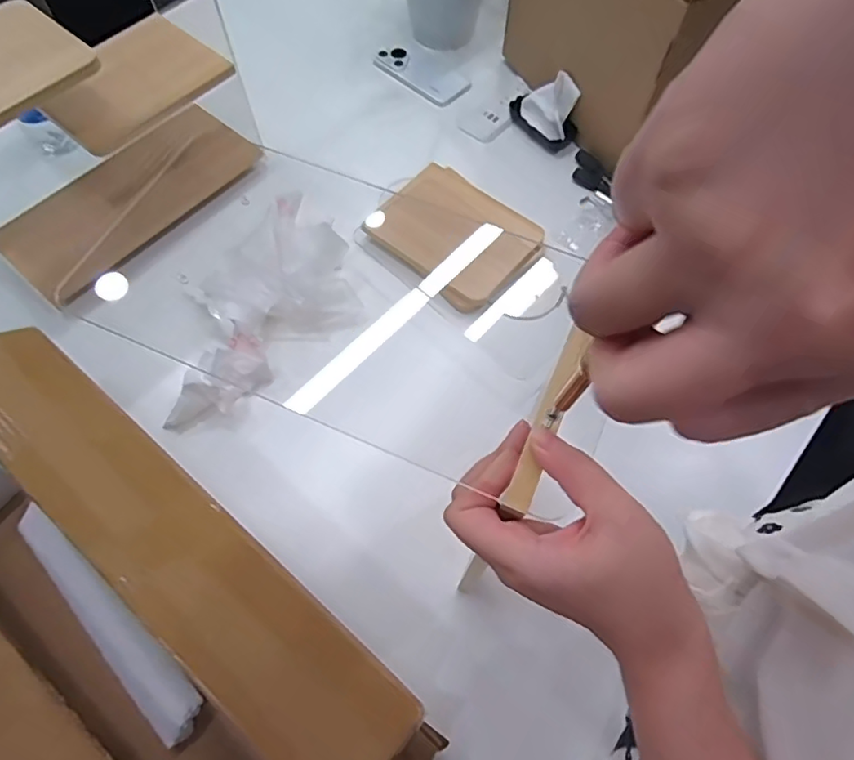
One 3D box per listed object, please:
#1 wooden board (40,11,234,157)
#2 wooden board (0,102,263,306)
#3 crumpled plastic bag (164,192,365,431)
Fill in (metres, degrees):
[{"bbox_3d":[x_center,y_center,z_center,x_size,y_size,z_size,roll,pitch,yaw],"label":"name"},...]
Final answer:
[{"bbox_3d":[-0.342,-0.345,0.654,0.148,0.017,0.185,38,69,17],"label":"wooden board"},{"bbox_3d":[-0.377,-0.240,0.727,0.150,0.016,0.314,38,69,14],"label":"wooden board"},{"bbox_3d":[-0.213,-0.095,0.653,0.270,0.067,0.187,-39,69,-18],"label":"crumpled plastic bag"}]

